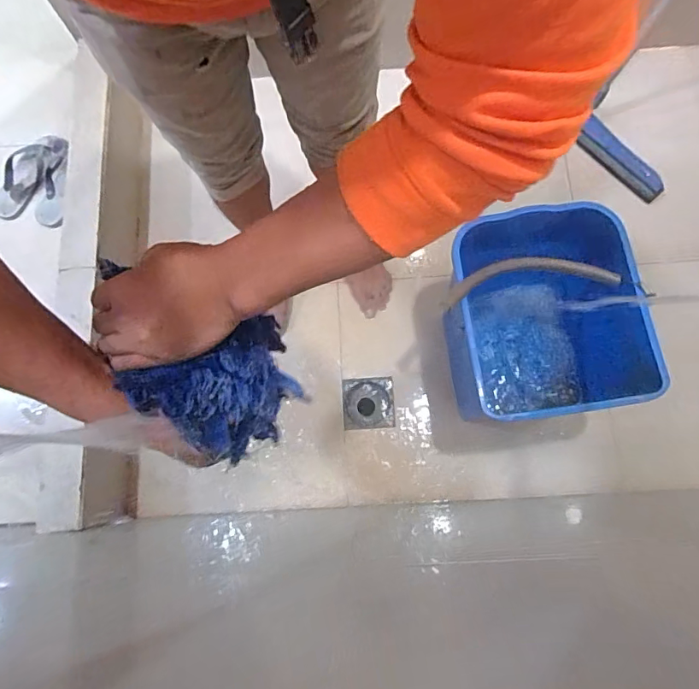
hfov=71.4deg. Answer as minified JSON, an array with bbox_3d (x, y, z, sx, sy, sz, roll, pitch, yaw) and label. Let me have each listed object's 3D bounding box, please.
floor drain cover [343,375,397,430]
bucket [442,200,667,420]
[{"bbox_3d":[0.043,0.135,1.124,0.116,0.007,0.117,-4,77,1],"label":"floor drain cover"},{"bbox_3d":[0.348,-0.046,0.971,0.303,0.312,0.383,-10,77,-1],"label":"bucket"}]

